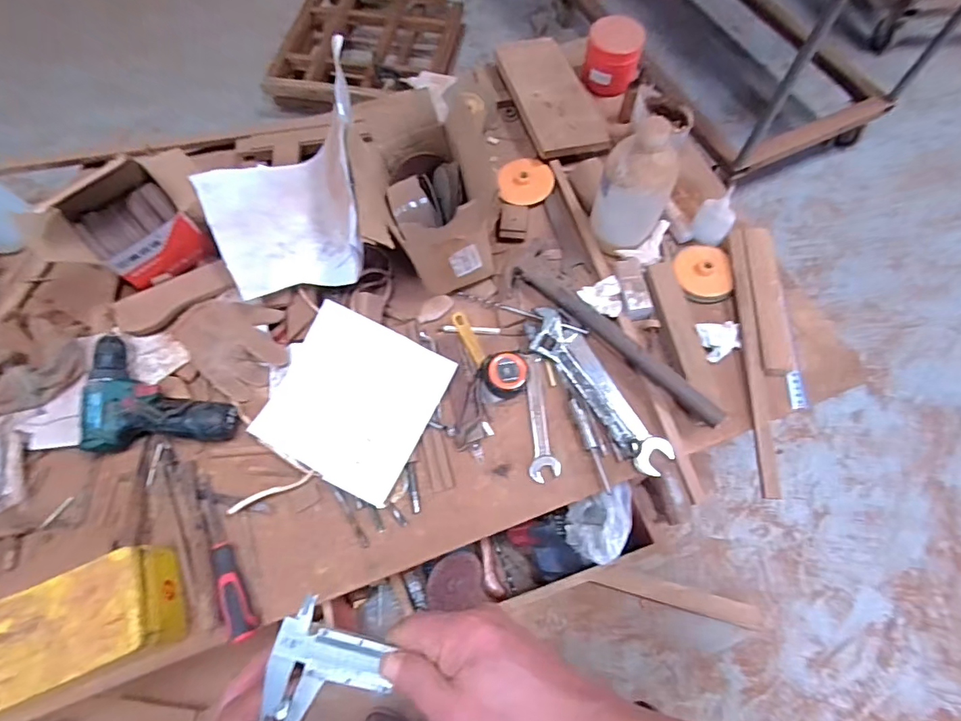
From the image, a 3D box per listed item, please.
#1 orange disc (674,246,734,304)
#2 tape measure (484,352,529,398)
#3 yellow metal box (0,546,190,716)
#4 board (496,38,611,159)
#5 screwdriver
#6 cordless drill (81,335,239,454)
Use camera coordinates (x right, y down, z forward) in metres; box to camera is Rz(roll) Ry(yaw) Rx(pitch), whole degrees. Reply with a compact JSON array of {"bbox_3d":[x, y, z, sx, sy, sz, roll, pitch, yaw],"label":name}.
[{"bbox_3d":[0.340,-0.134,0.745,0.078,0.022,0.097,-1,66,14],"label":"orange disc"},{"bbox_3d":[0.035,0.017,0.666,0.058,0.041,0.054,0,67,1],"label":"tape measure"},{"bbox_3d":[-0.470,0.305,0.544,0.235,0.082,0.111,-21,68,-8],"label":"yellow metal box"},{"bbox_3d":[0.122,-0.466,0.843,0.132,0.020,0.273,-14,71,-11],"label":"board"},{"bbox_3d":[-0.322,0.234,0.596,0.028,0.037,0.212,-30,69,-11],"label":"screwdriver"},{"bbox_3d":[-0.433,0.043,0.660,0.189,0.051,0.153,-3,67,0],"label":"cordless drill"}]

